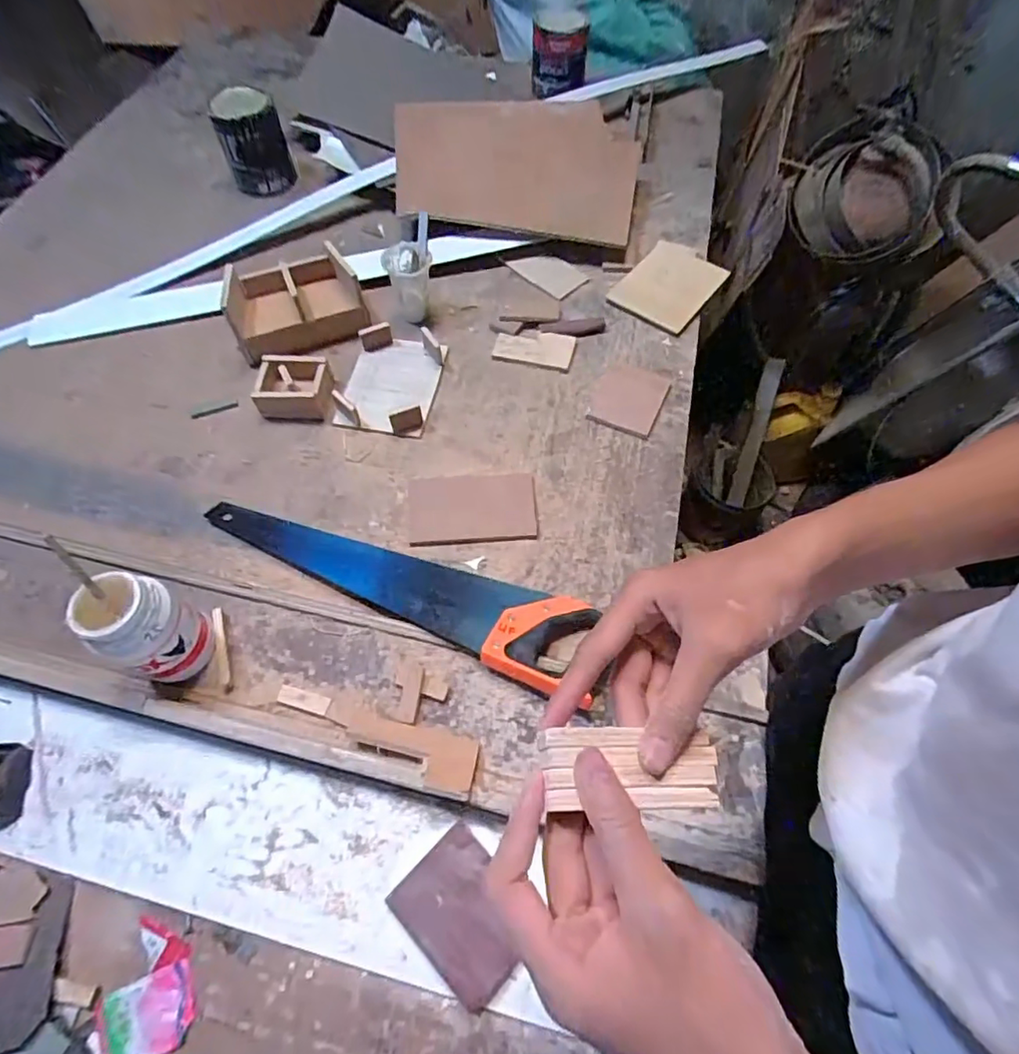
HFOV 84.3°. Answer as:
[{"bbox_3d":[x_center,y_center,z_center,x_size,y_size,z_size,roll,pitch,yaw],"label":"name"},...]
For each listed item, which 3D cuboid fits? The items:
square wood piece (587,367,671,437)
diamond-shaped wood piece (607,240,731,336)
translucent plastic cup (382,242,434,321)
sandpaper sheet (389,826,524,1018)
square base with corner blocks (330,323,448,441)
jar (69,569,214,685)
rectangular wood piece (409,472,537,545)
[{"bbox_3d":[0.168,-0.185,0.802,0.096,0.009,0.119,23,63,11],"label":"square wood piece"},{"bbox_3d":[0.256,-0.390,0.903,0.133,0.013,0.166,35,76,15],"label":"diamond-shaped wood piece"},{"bbox_3d":[-0.148,-0.364,0.841,0.062,0.088,0.072,-25,64,-14],"label":"translucent plastic cup"},{"bbox_3d":[-0.037,0.338,0.493,0.114,0.012,0.087,39,61,22],"label":"sandpaper sheet"},{"bbox_3d":[-0.166,-0.211,0.793,0.124,0.029,0.171,9,61,4],"label":"square base with corner blocks"},{"bbox_3d":[-0.349,0.099,0.549,0.068,0.129,0.072,0,61,-1],"label":"jar"},{"bbox_3d":[-0.047,-0.025,0.708,0.158,0.012,0.093,-4,61,-3],"label":"rectangular wood piece"}]

